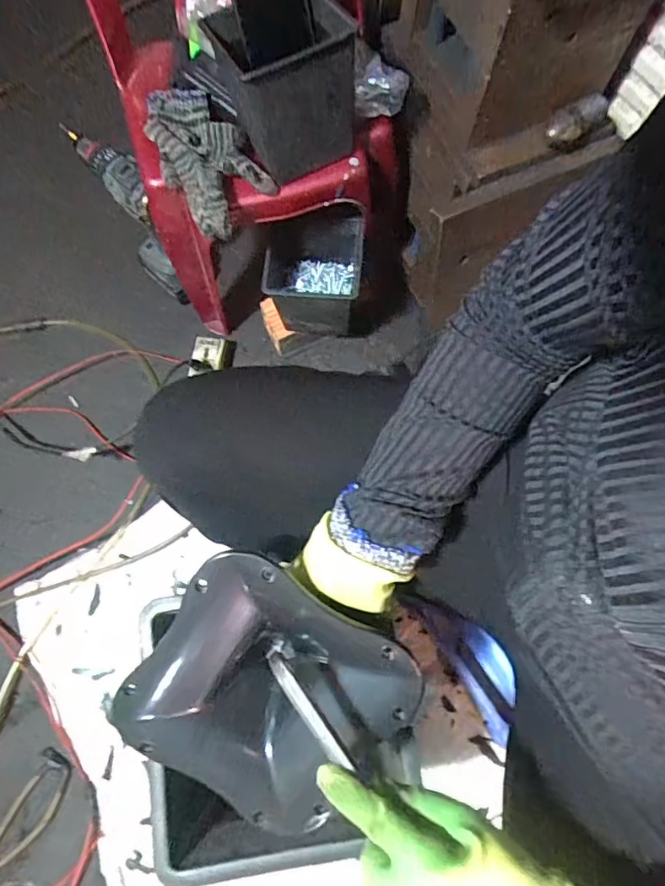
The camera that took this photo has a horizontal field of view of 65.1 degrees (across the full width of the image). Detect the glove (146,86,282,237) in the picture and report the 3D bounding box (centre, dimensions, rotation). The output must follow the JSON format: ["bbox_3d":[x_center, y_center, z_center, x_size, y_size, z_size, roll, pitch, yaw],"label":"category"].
[{"bbox_3d":[-0.150,-0.333,0.599,0.100,0.040,0.201,-31,76,-8],"label":"glove"}]

